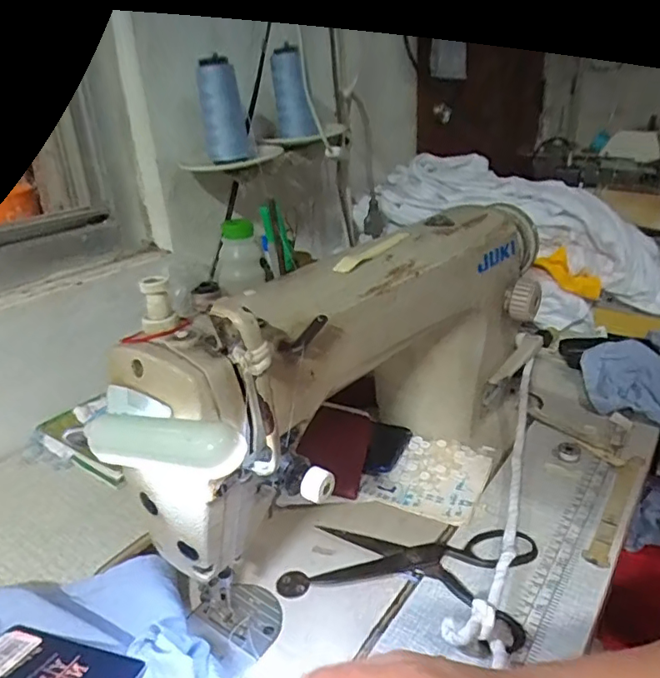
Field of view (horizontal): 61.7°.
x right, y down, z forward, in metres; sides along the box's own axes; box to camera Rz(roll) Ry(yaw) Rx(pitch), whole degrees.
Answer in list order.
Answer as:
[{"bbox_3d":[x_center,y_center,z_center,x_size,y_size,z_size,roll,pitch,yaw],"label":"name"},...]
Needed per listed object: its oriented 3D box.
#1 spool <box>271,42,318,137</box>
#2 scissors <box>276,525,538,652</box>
[{"bbox_3d":[-0.047,-0.315,0.708,0.050,0.103,0.056,-4,24,-2],"label":"spool"},{"bbox_3d":[0.061,0.168,0.422,0.178,0.009,0.101,6,26,18],"label":"scissors"}]

